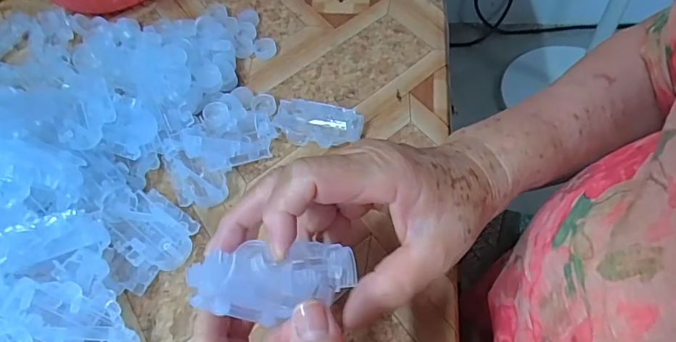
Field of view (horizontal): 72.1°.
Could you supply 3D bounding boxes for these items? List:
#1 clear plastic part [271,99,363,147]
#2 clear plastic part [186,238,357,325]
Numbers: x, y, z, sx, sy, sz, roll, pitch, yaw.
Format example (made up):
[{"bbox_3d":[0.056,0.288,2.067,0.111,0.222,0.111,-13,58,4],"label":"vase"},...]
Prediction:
[{"bbox_3d":[-0.015,-0.037,0.370,0.069,0.013,0.038,6,56,9],"label":"clear plastic part"},{"bbox_3d":[-0.028,0.049,0.212,0.071,0.043,0.024,-4,55,2],"label":"clear plastic part"}]

